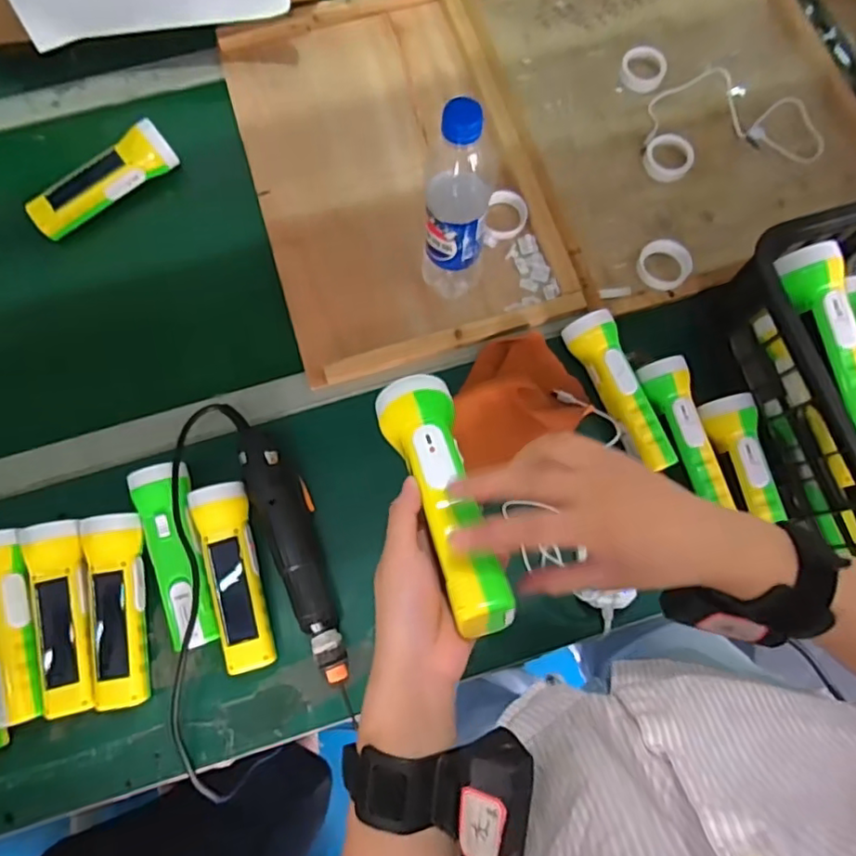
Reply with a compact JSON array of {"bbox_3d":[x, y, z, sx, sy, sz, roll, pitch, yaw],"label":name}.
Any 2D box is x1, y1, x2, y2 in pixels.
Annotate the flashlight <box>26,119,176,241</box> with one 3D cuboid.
[{"bbox_3d":[-0.364,-0.275,0.669,0.169,0.048,0.046,-36,78,-10],"label":"flashlight"}]

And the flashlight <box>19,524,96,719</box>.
[{"bbox_3d":[-0.328,0.171,0.546,0.052,0.044,0.166,-14,75,-4],"label":"flashlight"}]

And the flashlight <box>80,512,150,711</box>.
[{"bbox_3d":[-0.280,0.165,0.545,0.047,0.045,0.165,-9,75,-3],"label":"flashlight"}]

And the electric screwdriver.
[{"bbox_3d":[-0.119,0.117,0.561,0.052,0.045,0.256,-23,76,-7],"label":"electric screwdriver"}]

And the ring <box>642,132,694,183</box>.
[{"bbox_3d":[0.274,-0.309,0.679,0.054,0.022,0.045,37,77,9],"label":"ring"}]

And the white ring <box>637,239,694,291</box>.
[{"bbox_3d":[0.254,-0.176,0.640,0.056,0.017,0.051,0,74,0],"label":"white ring"}]

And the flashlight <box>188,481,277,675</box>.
[{"bbox_3d":[-0.177,0.136,0.556,0.050,0.043,0.170,-16,75,-5],"label":"flashlight"}]

